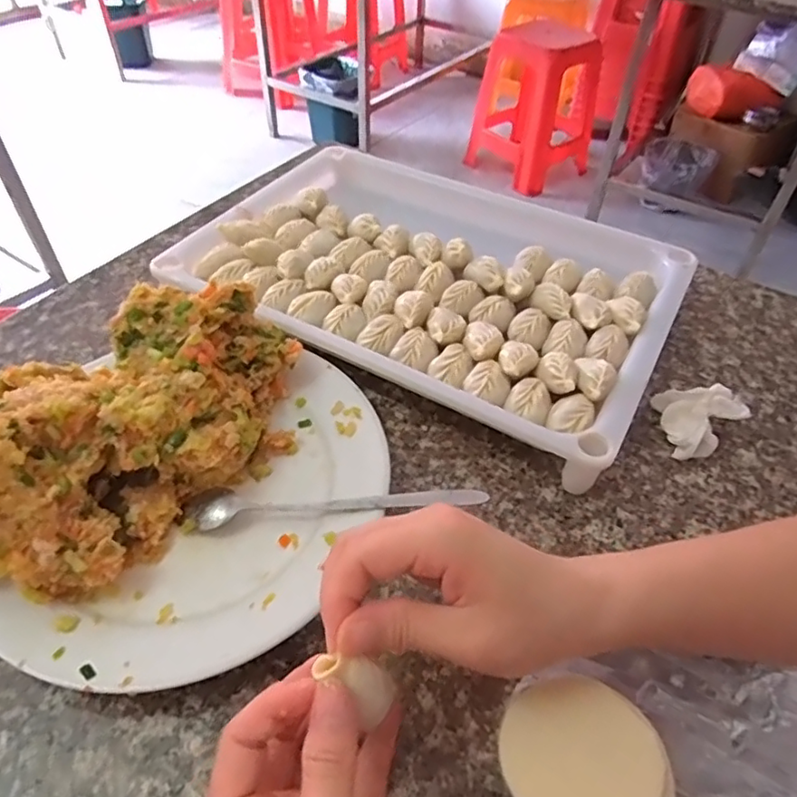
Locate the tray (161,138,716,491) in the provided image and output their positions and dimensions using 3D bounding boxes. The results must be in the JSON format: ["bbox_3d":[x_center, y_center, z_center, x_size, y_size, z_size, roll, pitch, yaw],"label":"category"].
[{"bbox_3d":[0.027,-0.102,0.507,0.382,0.047,0.268,25,51,20],"label":"tray"}]

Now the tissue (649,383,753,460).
[{"bbox_3d":[0.216,0.012,0.424,0.048,0.033,0.049,-2,47,-4],"label":"tissue"}]

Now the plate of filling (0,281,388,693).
[{"bbox_3d":[-0.125,0.035,0.346,0.206,0.095,0.230,23,50,18],"label":"plate of filling"}]

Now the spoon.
[{"bbox_3d":[-0.037,0.061,0.359,0.175,0.023,0.023,-1,47,-3],"label":"spoon"}]

